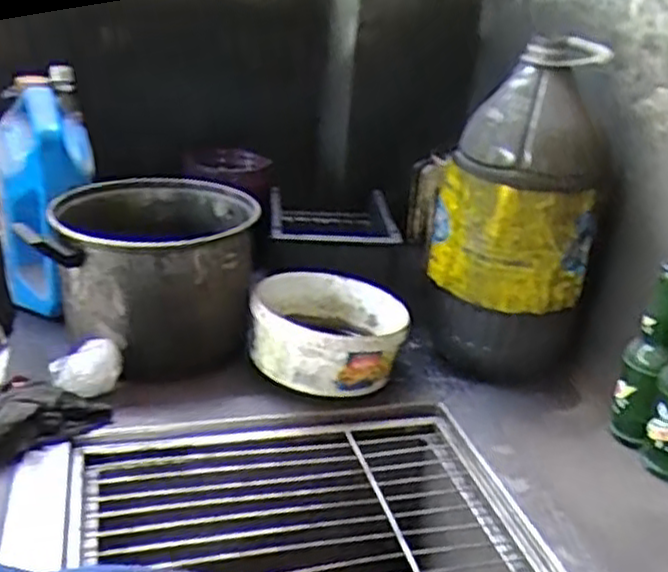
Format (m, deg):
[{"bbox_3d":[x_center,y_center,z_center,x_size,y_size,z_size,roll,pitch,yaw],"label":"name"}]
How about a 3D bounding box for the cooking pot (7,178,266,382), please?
[{"bbox_3d":[-0.235,-0.012,0.966,0.251,0.203,0.263,4,24,-2],"label":"cooking pot"}]

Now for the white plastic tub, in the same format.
[{"bbox_3d":[-0.007,0.066,0.961,0.199,0.109,0.200,4,24,-3],"label":"white plastic tub"}]

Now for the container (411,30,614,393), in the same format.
[{"bbox_3d":[0.221,-0.099,0.969,0.206,0.415,0.230,6,24,2],"label":"container"}]

